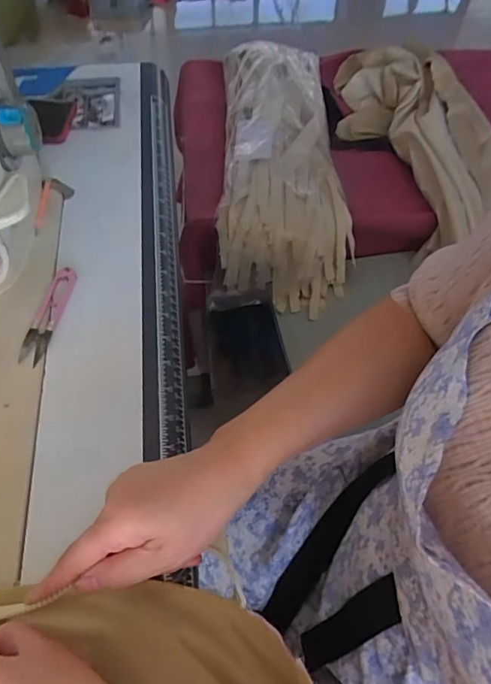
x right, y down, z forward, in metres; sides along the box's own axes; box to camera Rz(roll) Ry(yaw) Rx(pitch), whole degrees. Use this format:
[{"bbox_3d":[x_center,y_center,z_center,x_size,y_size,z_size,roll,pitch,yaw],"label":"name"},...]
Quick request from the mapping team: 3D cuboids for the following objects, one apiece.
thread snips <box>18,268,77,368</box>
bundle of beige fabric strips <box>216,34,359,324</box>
[{"bbox_3d":[-0.179,-0.027,0.444,0.025,0.005,0.102,9,56,4],"label":"thread snips"},{"bbox_3d":[0.067,-0.323,0.881,0.211,0.135,0.519,1,56,-1],"label":"bundle of beige fabric strips"}]

